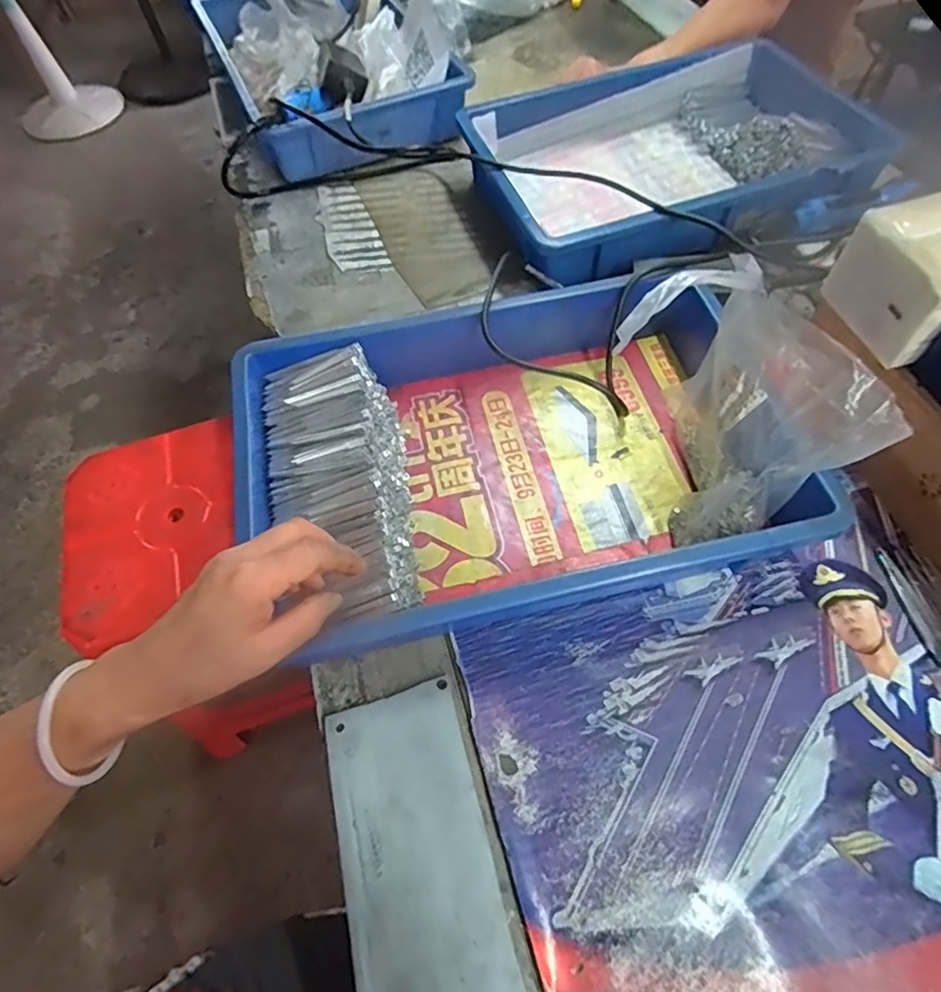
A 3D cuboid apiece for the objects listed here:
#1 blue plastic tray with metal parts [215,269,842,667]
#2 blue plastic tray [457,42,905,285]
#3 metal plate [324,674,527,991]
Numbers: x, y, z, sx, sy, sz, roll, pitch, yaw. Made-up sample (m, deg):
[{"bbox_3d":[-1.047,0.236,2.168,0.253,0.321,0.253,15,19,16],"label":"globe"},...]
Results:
[{"bbox_3d":[0.033,-0.037,0.478,0.416,0.085,0.274,-12,63,-4],"label":"blue plastic tray with metal parts"},{"bbox_3d":[0.235,-0.399,0.689,0.434,0.083,0.293,-17,60,-6],"label":"blue plastic tray"},{"bbox_3d":[-0.034,0.231,0.371,0.098,0.005,0.200,-14,60,-6],"label":"metal plate"}]

